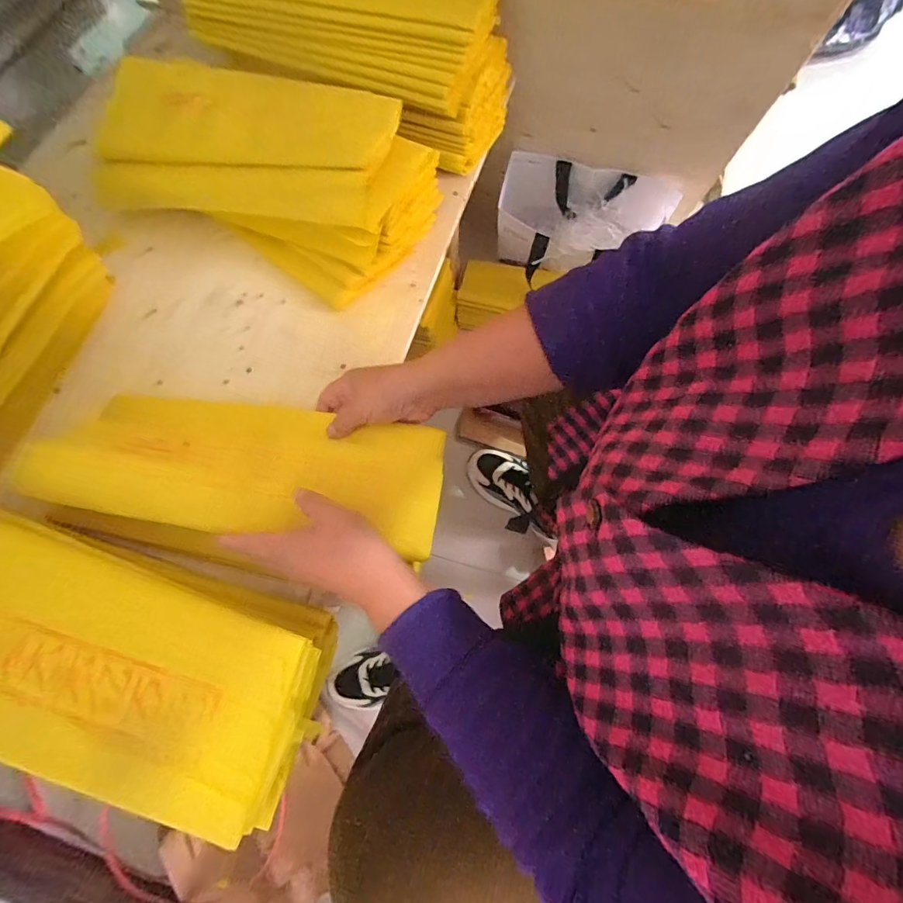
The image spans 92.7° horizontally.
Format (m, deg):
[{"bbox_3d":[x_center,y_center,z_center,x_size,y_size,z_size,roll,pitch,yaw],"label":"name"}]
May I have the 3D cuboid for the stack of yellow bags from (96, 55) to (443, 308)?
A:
[{"bbox_3d":[-0.232,-0.356,0.540,0.412,0.106,0.219,26,72,10],"label":"stack of yellow bags"}]

